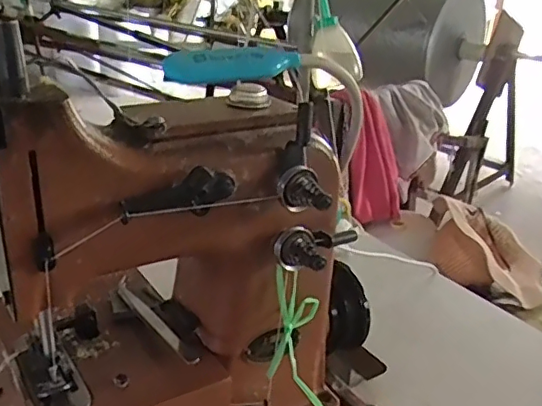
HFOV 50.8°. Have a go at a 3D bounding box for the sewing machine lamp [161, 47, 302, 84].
[{"bbox_3d":[-0.022,-0.085,0.351,0.085,0.019,0.014,-7,26,-23],"label":"sewing machine lamp"}]

